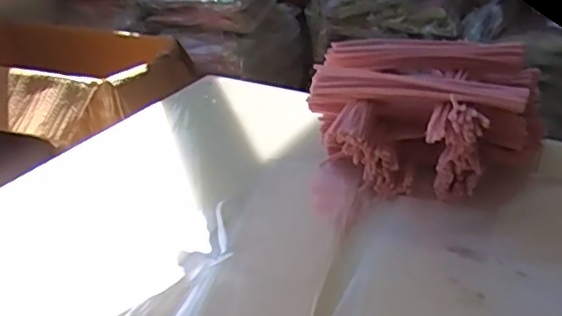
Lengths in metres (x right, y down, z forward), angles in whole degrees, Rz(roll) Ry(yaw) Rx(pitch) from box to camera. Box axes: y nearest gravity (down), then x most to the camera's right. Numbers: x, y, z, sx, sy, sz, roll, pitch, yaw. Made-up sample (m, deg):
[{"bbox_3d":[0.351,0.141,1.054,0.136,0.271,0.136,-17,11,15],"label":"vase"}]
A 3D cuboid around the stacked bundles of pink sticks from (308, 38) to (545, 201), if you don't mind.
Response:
[{"bbox_3d":[0.205,-0.068,0.847,0.331,0.152,0.258,11,31,19],"label":"stacked bundles of pink sticks"}]

